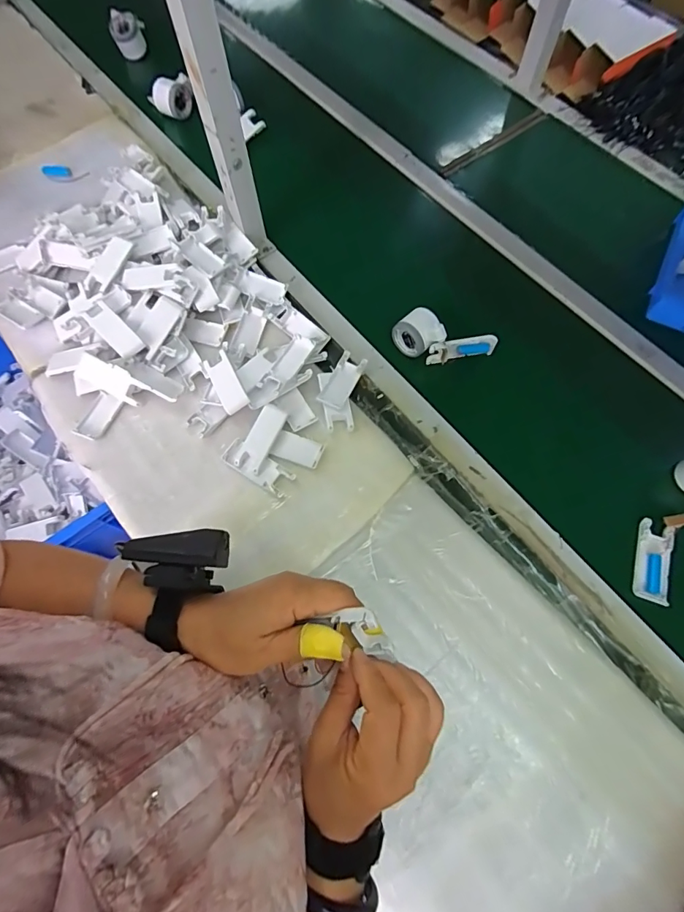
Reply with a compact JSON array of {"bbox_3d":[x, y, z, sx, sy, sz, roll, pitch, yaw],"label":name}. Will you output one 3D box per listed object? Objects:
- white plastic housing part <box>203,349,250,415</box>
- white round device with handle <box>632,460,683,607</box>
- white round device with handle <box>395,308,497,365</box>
[{"bbox_3d":[-0.171,-0.107,0.638,0.038,0.014,0.101,-27,71,-8],"label":"white plastic housing part"},{"bbox_3d":[0.441,0.087,0.559,0.066,0.050,0.218,36,75,14],"label":"white round device with handle"},{"bbox_3d":[0.155,-0.177,0.654,0.151,0.059,0.055,17,71,8],"label":"white round device with handle"}]

